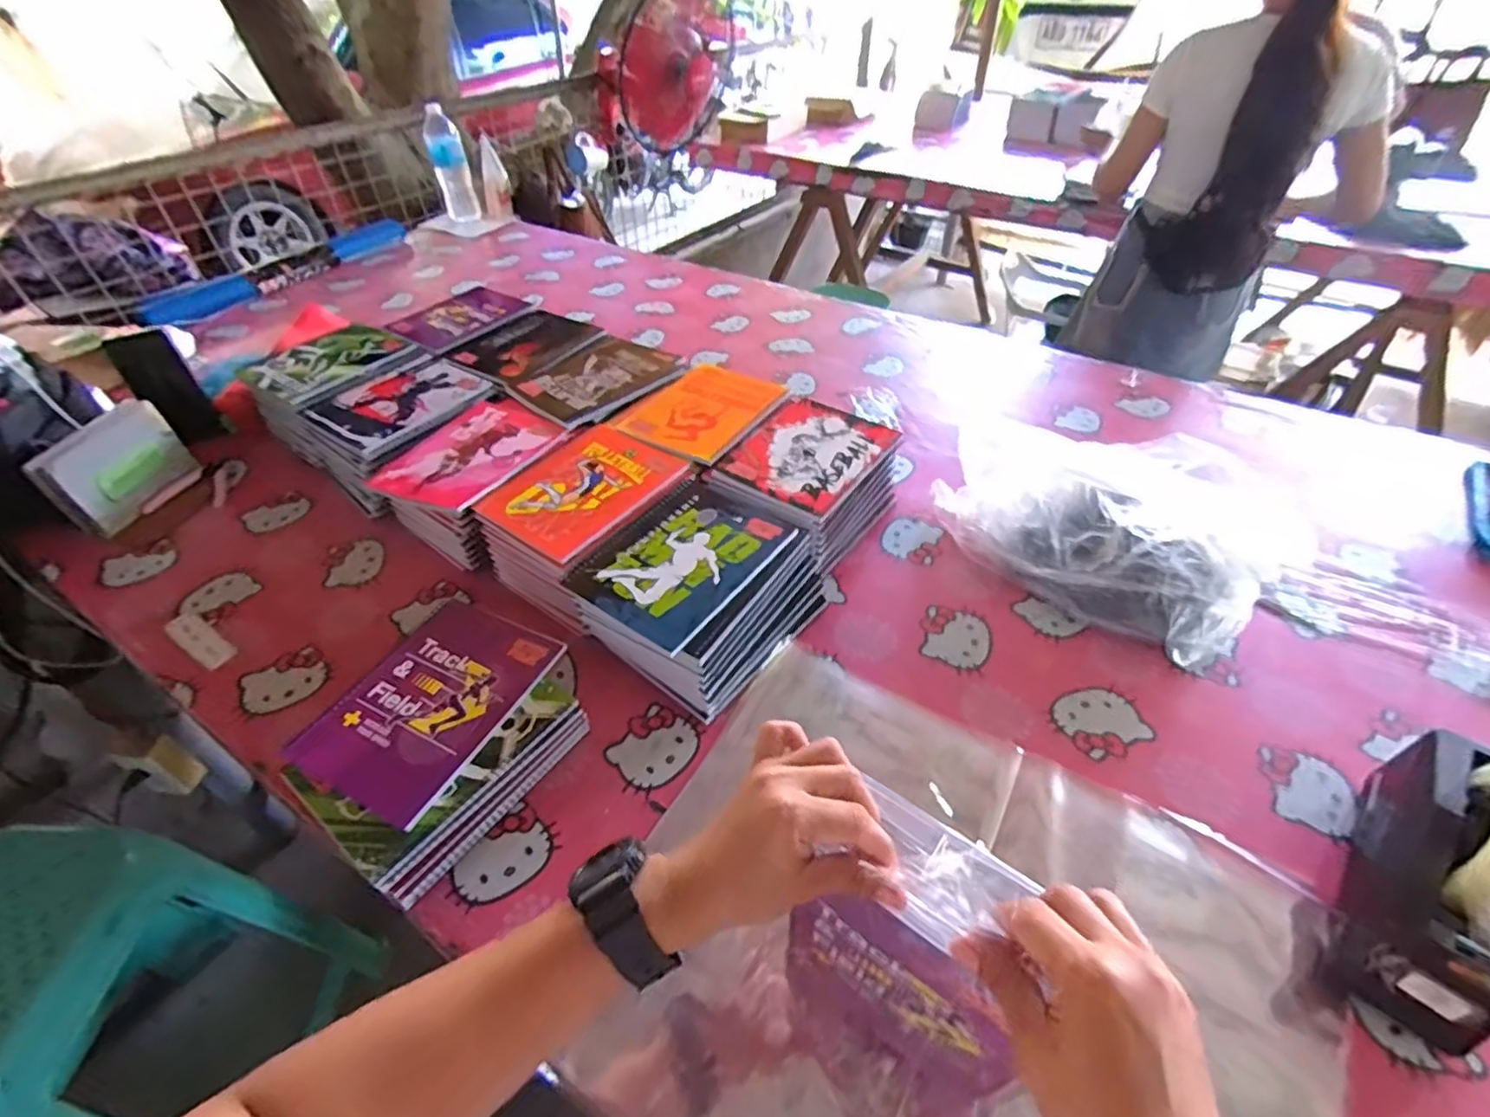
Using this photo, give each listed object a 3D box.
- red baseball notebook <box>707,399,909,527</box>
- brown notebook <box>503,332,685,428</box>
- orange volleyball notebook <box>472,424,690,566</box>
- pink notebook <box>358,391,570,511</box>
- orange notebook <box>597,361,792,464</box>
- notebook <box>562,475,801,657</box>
[{"bbox_3d":[0.074,-0.124,0.779,0.157,0.009,0.197,28,51,26],"label":"red baseball notebook"},{"bbox_3d":[-0.204,-0.255,0.913,0.162,0.012,0.214,35,55,31],"label":"brown notebook"},{"bbox_3d":[-0.181,-0.083,0.744,0.152,0.016,0.196,27,51,25],"label":"orange volleyball notebook"},{"bbox_3d":[-0.324,-0.137,0.796,0.154,0.006,0.215,20,48,20],"label":"pink notebook"},{"bbox_3d":[-0.054,-0.200,0.855,0.166,0.018,0.204,25,50,24],"label":"orange notebook"},{"bbox_3d":[-0.059,-0.008,0.659,0.154,0.008,0.201,27,51,25],"label":"notebook"}]

